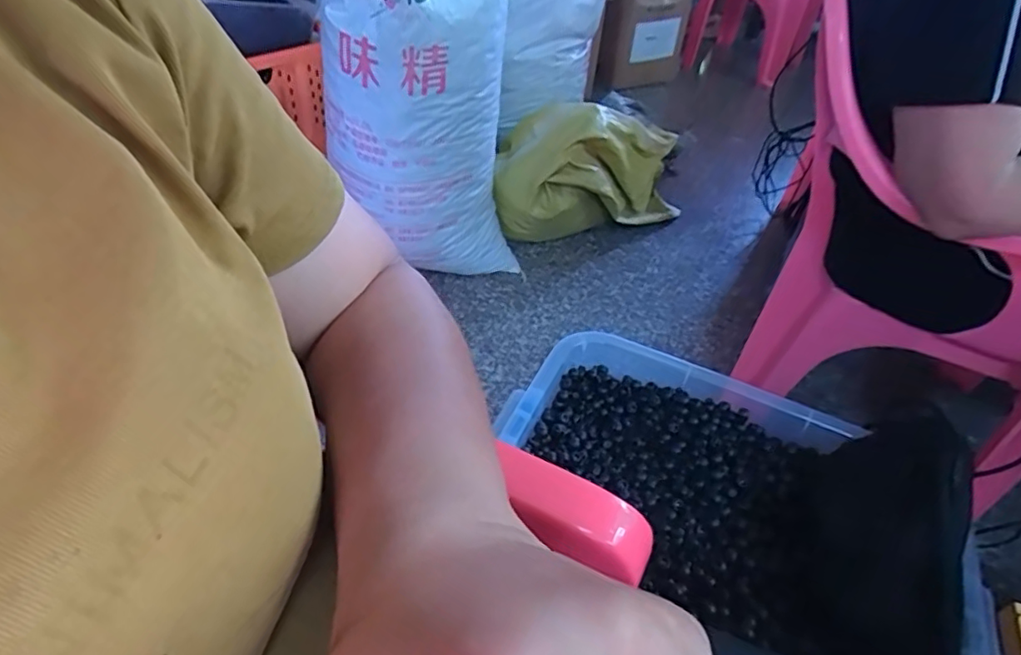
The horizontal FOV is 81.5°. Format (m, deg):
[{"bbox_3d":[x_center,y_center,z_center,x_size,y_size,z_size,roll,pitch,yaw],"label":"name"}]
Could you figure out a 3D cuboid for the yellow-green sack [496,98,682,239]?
[{"bbox_3d":[0.189,-0.356,1.380,0.441,0.252,0.317,3,42,-3],"label":"yellow-green sack"}]

